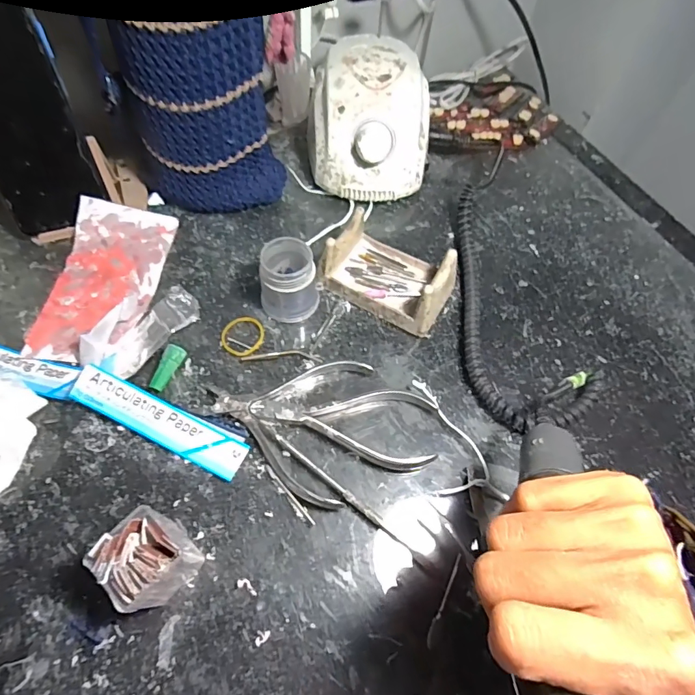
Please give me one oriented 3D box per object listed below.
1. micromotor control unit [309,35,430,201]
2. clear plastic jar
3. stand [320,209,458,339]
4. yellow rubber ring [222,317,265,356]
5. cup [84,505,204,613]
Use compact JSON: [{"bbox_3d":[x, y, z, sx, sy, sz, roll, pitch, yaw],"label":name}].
[{"bbox_3d":[0.018,-0.210,0.407,0.107,0.083,0.139,3,60,-3],"label":"micromotor control unit"},{"bbox_3d":[-0.043,-0.050,0.328,0.041,0.050,0.041,2,60,-3],"label":"clear plastic jar"},{"bbox_3d":[0.035,-0.060,0.344,0.095,0.043,0.064,33,63,14],"label":"stand"},{"bbox_3d":[-0.078,-0.010,0.328,0.031,0.004,0.034,2,60,-3],"label":"yellow rubber ring"},{"bbox_3d":[-0.100,0.109,0.226,0.035,0.056,0.034,40,65,18],"label":"cup"}]

